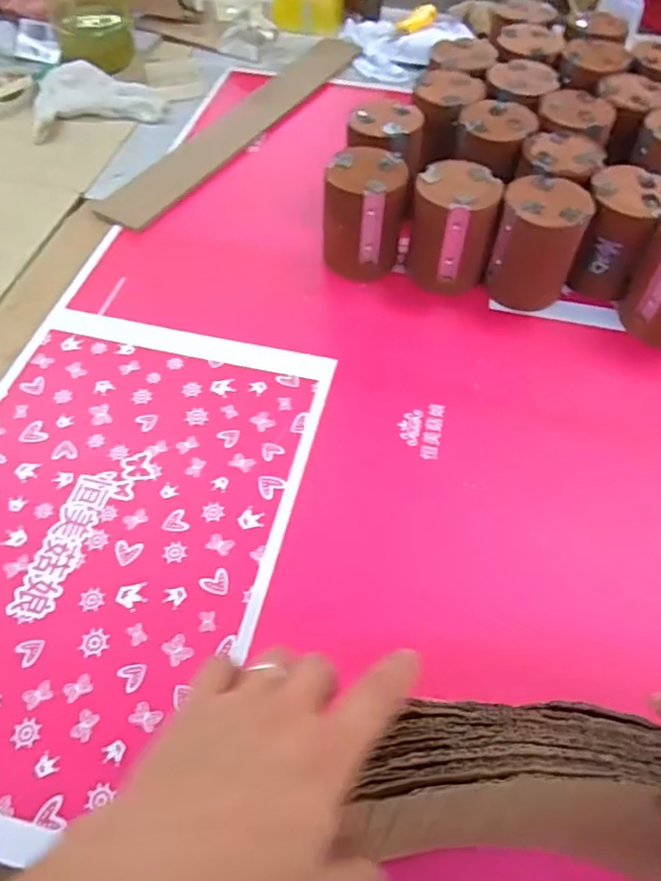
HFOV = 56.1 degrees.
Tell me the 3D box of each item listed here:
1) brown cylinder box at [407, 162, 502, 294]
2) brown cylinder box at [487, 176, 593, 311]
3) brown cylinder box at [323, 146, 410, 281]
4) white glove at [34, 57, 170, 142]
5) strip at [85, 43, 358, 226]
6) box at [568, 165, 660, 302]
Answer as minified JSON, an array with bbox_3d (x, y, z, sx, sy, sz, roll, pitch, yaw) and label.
[{"bbox_3d":[0.119,-0.205,0.611,0.078,0.101,0.073,11,55,6],"label":"brown cylinder box"},{"bbox_3d":[0.195,-0.184,0.592,0.076,0.104,0.069,19,56,12],"label":"brown cylinder box"},{"bbox_3d":[0.034,-0.223,0.618,0.076,0.105,0.071,10,55,6],"label":"brown cylinder box"},{"bbox_3d":[-0.304,-0.446,0.810,0.171,0.045,0.101,-14,56,-11],"label":"white glove"},{"bbox_3d":[-0.114,-0.410,0.799,0.076,0.013,0.486,25,59,20],"label":"strip"},{"bbox_3d":[0.280,-0.198,0.611,0.075,0.106,0.080,20,57,12],"label":"box"}]

